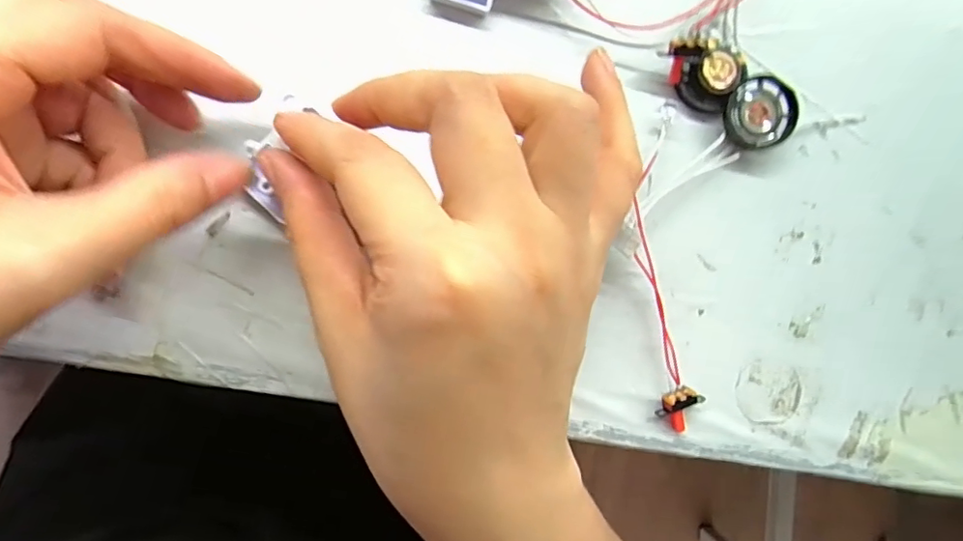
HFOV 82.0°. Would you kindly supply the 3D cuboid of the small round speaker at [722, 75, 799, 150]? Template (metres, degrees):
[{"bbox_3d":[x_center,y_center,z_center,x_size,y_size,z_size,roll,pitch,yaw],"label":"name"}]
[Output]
[{"bbox_3d":[0.100,-0.057,0.200,0.025,0.007,0.025,0,89,-5],"label":"small round speaker"}]

